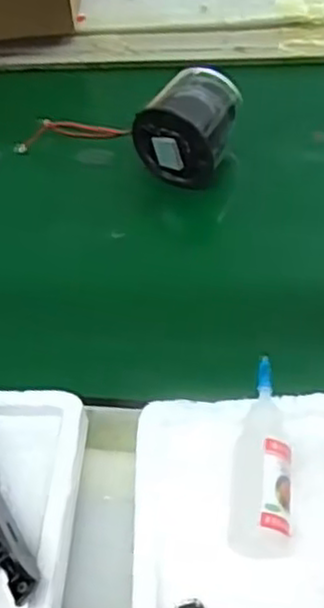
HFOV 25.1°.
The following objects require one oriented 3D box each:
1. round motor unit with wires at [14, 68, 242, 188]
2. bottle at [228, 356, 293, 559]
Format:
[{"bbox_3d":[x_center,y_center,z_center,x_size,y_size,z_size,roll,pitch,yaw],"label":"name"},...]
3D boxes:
[{"bbox_3d":[-0.025,-0.126,0.490,0.148,0.052,0.063,13,54,16],"label":"round motor unit with wires"},{"bbox_3d":[0.044,0.063,0.313,0.025,0.022,0.089,2,52,9],"label":"bottle"}]

